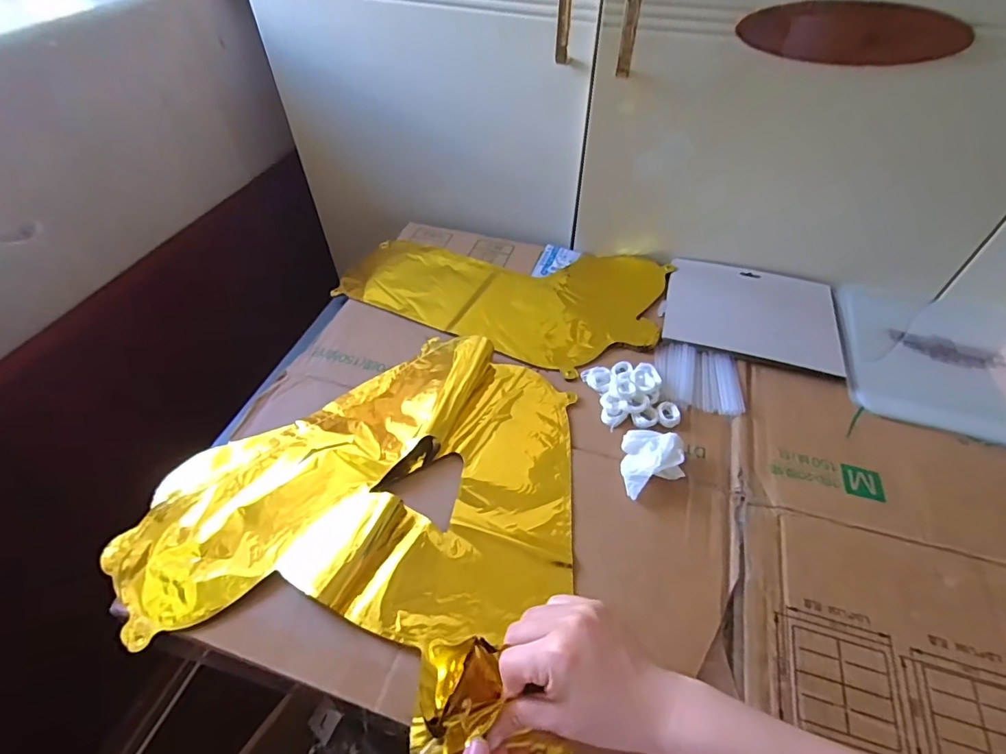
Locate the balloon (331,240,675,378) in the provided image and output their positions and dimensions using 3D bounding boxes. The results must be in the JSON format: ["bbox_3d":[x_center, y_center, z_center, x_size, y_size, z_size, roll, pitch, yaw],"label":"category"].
[{"bbox_3d":[-0.002,-0.119,0.632,0.386,0.023,0.229,19,52,15],"label":"balloon"}]

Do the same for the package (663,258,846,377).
[{"bbox_3d":[0.298,-0.080,0.591,0.192,0.009,0.166,14,51,11],"label":"package"}]

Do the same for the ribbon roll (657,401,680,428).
[{"bbox_3d":[0.167,0.038,0.495,0.023,0.006,0.029,10,50,7],"label":"ribbon roll"}]

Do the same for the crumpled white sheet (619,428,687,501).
[{"bbox_3d":[0.136,0.079,0.445,0.054,0.022,0.065,8,50,5],"label":"crumpled white sheet"}]

